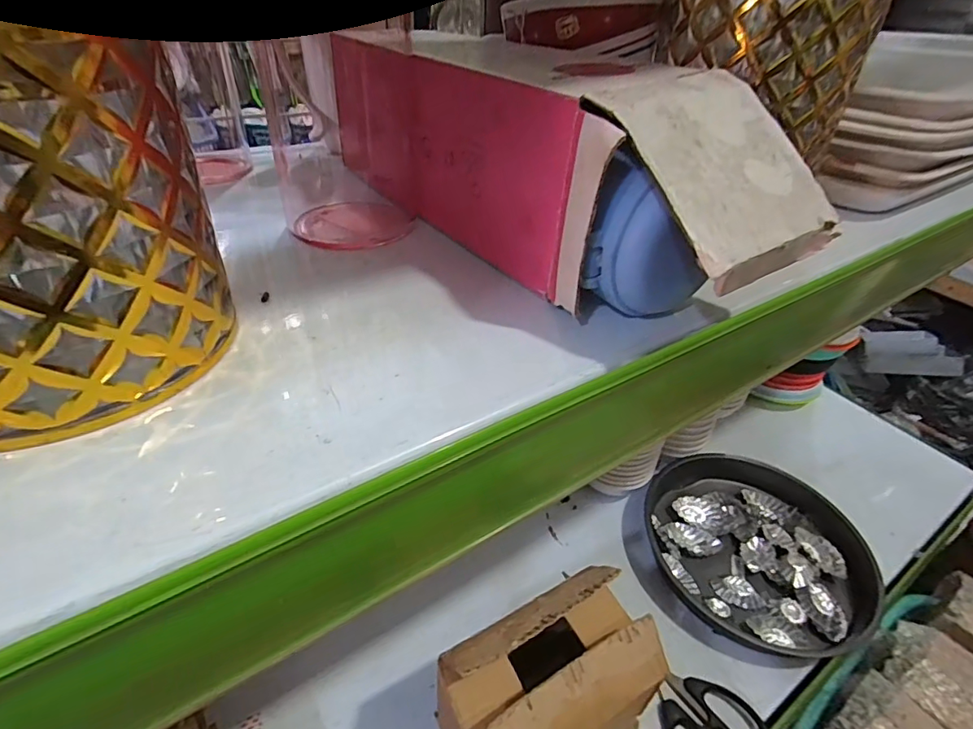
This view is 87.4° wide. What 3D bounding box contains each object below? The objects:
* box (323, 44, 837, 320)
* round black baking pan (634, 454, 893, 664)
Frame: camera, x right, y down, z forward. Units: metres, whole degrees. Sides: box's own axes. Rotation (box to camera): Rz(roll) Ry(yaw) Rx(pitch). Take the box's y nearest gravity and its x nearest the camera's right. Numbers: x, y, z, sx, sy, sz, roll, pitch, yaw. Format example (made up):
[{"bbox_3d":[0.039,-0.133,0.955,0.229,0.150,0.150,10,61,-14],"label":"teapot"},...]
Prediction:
[{"bbox_3d":[0.022,-0.091,0.218,0.092,0.080,0.214,-23,45,-30],"label":"box"},{"bbox_3d":[0.269,0.181,0.519,0.207,0.032,0.205,13,38,10],"label":"round black baking pan"}]

